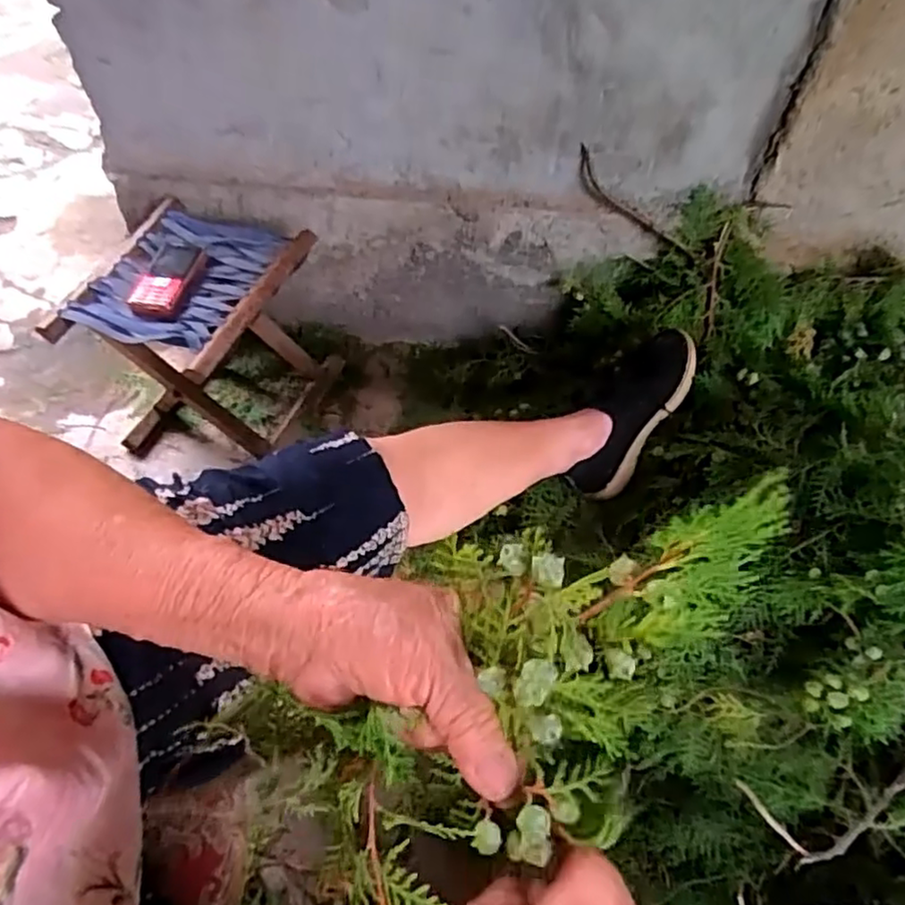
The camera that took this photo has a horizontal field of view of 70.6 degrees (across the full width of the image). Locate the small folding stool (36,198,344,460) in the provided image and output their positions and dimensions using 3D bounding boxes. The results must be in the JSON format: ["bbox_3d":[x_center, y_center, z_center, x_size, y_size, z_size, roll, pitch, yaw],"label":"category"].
[{"bbox_3d":[-0.324,-0.146,0.859,0.236,0.236,0.261,21,54,13],"label":"small folding stool"}]

